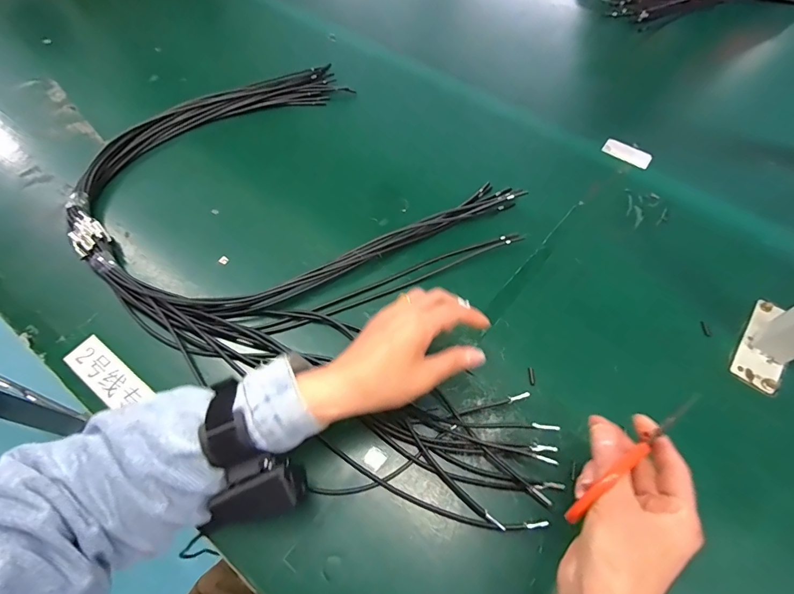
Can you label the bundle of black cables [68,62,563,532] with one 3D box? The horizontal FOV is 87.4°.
[{"bbox_3d":[-0.066,-0.065,0.461,0.612,0.025,0.382,37,66,18],"label":"bundle of black cables"}]

